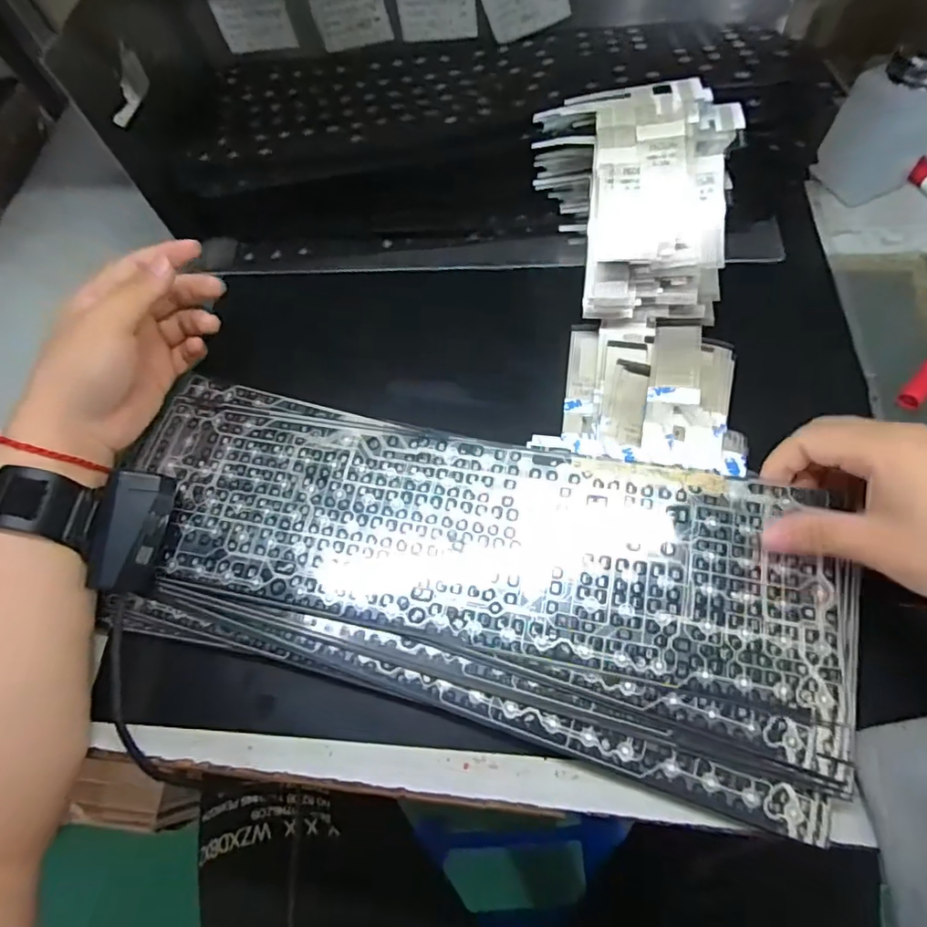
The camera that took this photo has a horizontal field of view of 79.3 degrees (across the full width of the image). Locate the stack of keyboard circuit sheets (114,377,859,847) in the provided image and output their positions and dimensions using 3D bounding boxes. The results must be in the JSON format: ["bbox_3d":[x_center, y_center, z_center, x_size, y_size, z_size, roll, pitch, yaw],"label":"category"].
[{"bbox_3d":[-0.010,0.057,0.331,0.427,0.025,0.165,15,66,13],"label":"stack of keyboard circuit sheets"}]

